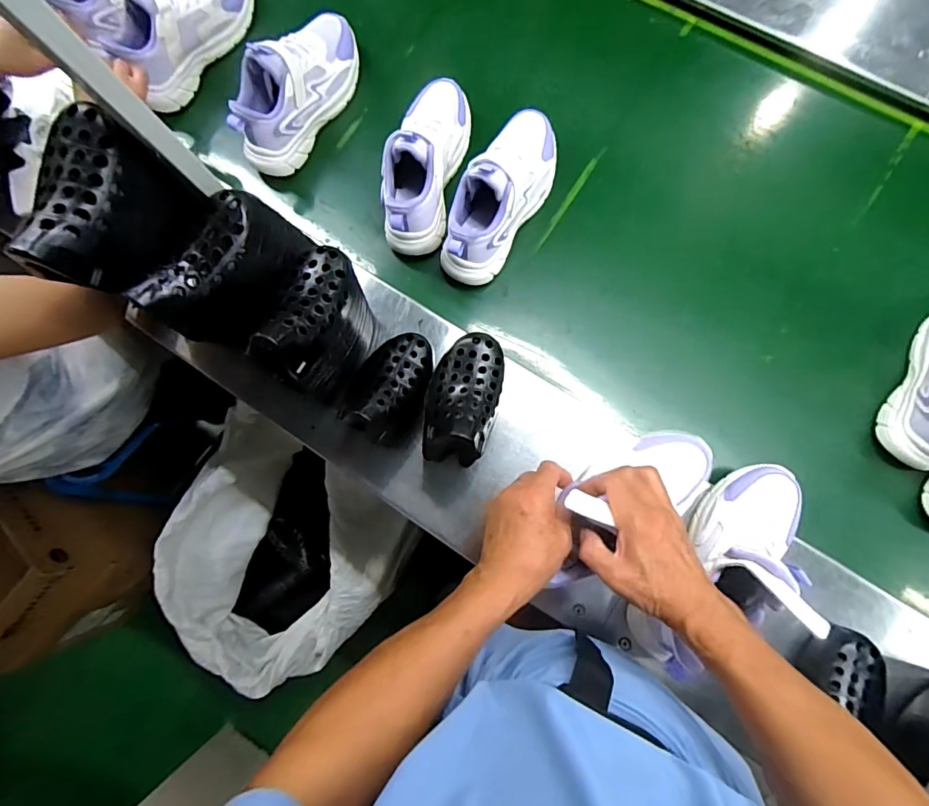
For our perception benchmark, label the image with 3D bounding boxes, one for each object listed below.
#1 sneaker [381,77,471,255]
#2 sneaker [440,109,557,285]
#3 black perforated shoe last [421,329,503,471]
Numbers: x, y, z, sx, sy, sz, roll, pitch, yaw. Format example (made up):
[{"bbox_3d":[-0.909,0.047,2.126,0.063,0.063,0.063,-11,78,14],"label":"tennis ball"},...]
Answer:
[{"bbox_3d":[-0.047,-0.322,0.631,0.091,0.127,0.230,10,86,8],"label":"sneaker"},{"bbox_3d":[0.052,-0.273,0.614,0.084,0.124,0.243,25,88,8],"label":"sneaker"},{"bbox_3d":[-0.003,-0.007,0.476,0.074,0.048,0.129,10,85,5],"label":"black perforated shoe last"}]

